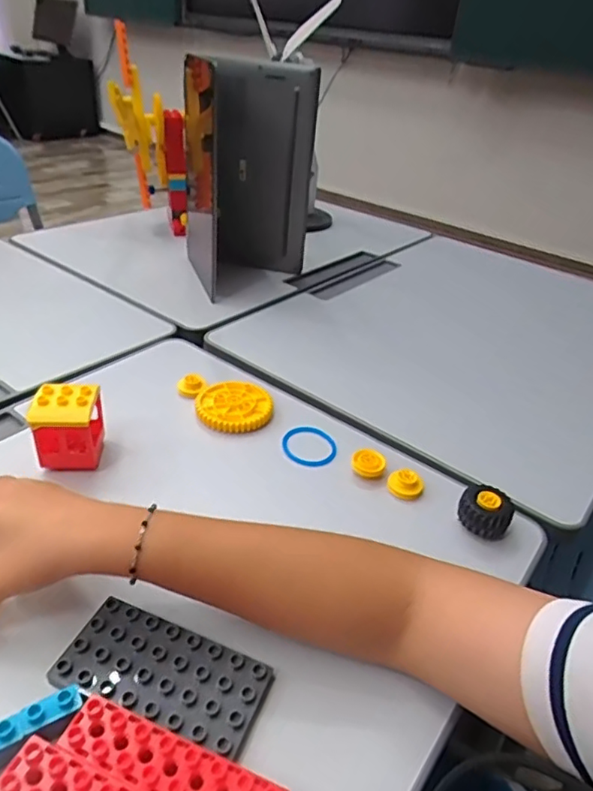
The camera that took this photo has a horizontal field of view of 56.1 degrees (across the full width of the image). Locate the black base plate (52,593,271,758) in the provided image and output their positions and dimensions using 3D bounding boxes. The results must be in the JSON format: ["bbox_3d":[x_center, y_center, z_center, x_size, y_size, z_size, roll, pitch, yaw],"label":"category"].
[{"bbox_3d":[-0.085,0.179,0.358,0.126,0.014,0.061,15,35,13],"label":"black base plate"}]

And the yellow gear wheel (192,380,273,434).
[{"bbox_3d":[-0.068,0.011,0.609,0.081,0.014,0.078,-4,35,-15],"label":"yellow gear wheel"}]

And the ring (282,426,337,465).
[{"bbox_3d":[0.015,0.050,0.569,0.058,0.010,0.056,-1,35,1],"label":"ring"}]

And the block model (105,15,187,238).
[{"bbox_3d":[-0.256,-0.440,0.990,0.120,0.304,0.165,-3,35,-14],"label":"block model"}]

